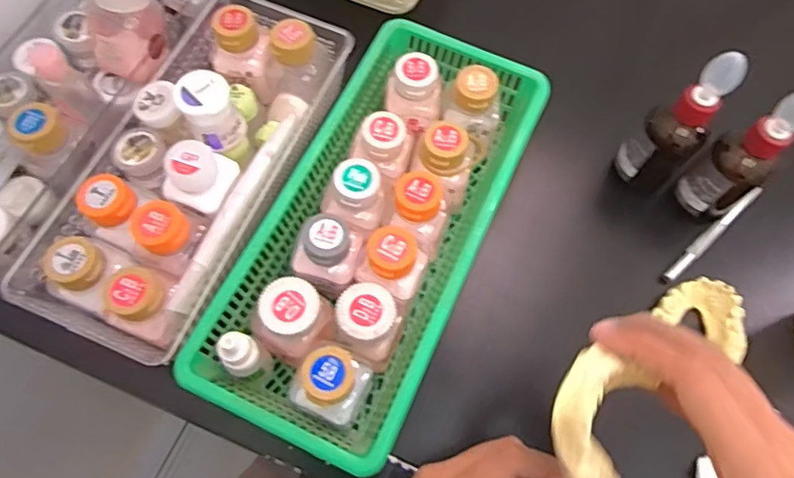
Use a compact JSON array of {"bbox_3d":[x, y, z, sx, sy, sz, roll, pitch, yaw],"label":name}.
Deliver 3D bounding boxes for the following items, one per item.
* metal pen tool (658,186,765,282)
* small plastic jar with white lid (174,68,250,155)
[{"bbox_3d":[0.239,-0.005,0.423,0.111,0.012,0.010,-37,74,-16],"label":"metal pen tool"},{"bbox_3d":[-0.121,-0.083,0.363,0.032,0.044,0.034,1,68,-2],"label":"small plastic jar with white lid"}]

